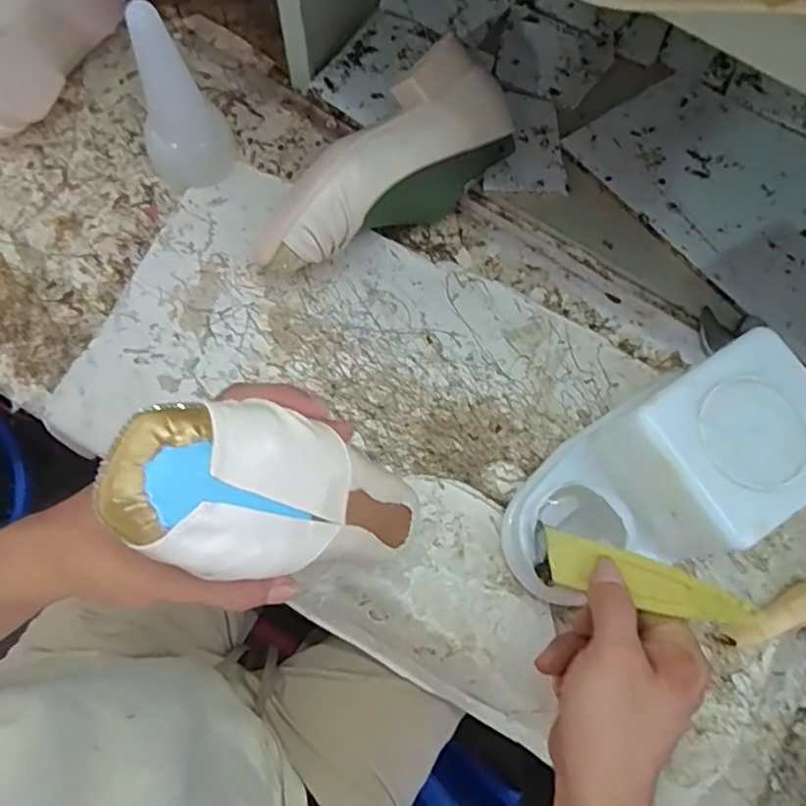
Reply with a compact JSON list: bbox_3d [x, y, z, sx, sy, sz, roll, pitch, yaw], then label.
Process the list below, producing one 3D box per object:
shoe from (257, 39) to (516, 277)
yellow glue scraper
[{"bbox_3d":[-0.019,-0.176,0.467,0.225,0.077,0.082,-35,80,-9],"label":"shoe"},{"bbox_3d":[0.137,0.105,0.357,0.115,0.007,0.030,13,75,30],"label":"yellow glue scraper"}]

